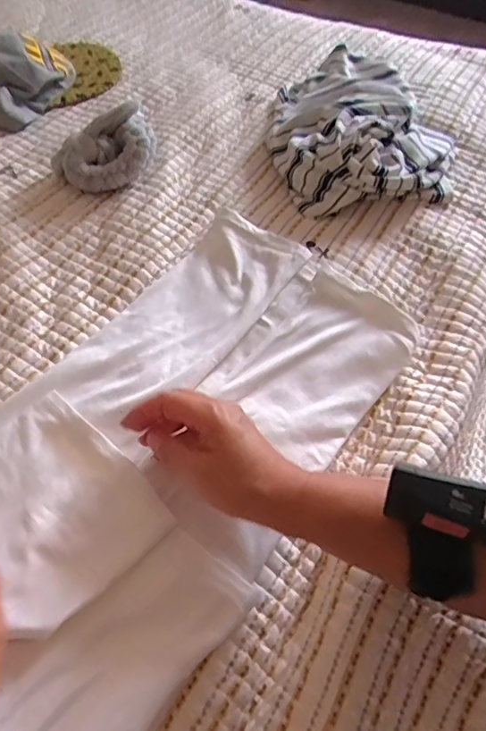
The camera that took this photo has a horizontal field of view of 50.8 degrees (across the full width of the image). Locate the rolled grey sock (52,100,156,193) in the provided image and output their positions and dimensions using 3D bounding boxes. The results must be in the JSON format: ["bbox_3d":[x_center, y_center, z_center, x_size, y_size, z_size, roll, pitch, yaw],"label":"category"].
[{"bbox_3d":[-0.162,-0.255,0.615,0.123,0.070,0.067,-20,56,-15],"label":"rolled grey sock"}]

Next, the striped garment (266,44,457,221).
[{"bbox_3d":[0.145,-0.327,0.666,0.233,0.071,0.299,-13,55,-10],"label":"striped garment"}]

